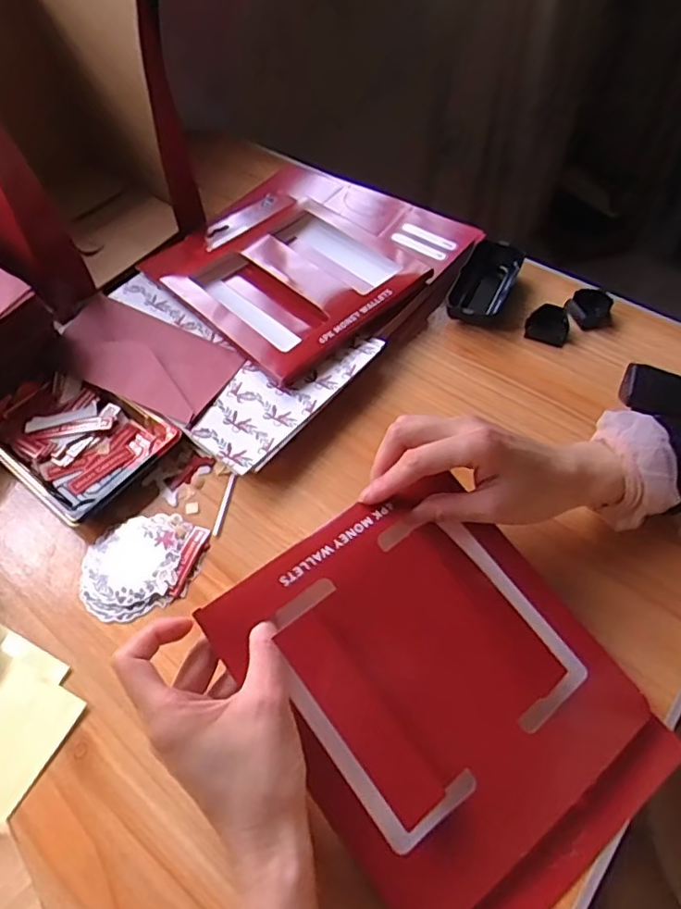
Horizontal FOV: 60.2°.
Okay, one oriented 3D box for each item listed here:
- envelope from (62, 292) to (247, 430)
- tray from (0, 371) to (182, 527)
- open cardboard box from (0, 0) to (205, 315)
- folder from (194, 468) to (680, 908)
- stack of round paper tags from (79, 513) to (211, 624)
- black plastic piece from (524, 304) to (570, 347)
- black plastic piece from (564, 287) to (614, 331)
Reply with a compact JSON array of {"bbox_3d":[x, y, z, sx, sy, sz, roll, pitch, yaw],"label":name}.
[{"bbox_3d":[-0.179,-0.092,0.536,0.172,0.010,0.090,26,60,17],"label":"envelope"},{"bbox_3d":[-0.227,-0.015,0.504,0.147,0.019,0.110,33,63,22],"label":"tray"},{"bbox_3d":[-0.329,-0.339,0.599,0.317,0.240,0.202,35,64,23],"label":"open cardboard box"},{"bbox_3d":[0.064,0.137,0.351,0.189,0.019,0.239,-33,78,-20],"label":"folder"},{"bbox_3d":[-0.149,0.081,0.447,0.096,0.006,0.080,-19,57,-10],"label":"stack of round paper tags"},{"bbox_3d":[0.198,-0.124,0.558,0.039,0.017,0.034,20,59,16],"label":"black plastic piece"},{"bbox_3d":[0.244,-0.142,0.569,0.037,0.019,0.037,-18,57,-9],"label":"black plastic piece"}]

